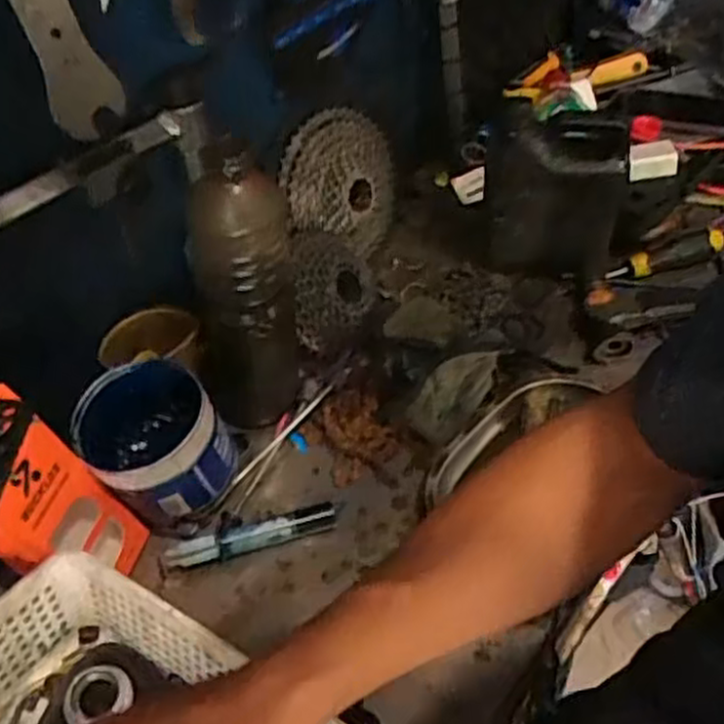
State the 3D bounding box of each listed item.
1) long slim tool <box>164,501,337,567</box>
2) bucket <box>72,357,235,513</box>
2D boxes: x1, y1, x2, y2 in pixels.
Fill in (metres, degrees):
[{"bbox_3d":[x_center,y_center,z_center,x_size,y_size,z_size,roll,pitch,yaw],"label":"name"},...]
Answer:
[{"bbox_3d":[-0.088,0.139,0.608,0.136,0.017,0.026,-16,49,-12],"label":"long slim tool"},{"bbox_3d":[-0.163,0.068,0.600,0.112,0.100,0.104,-1,48,1],"label":"bucket"}]

